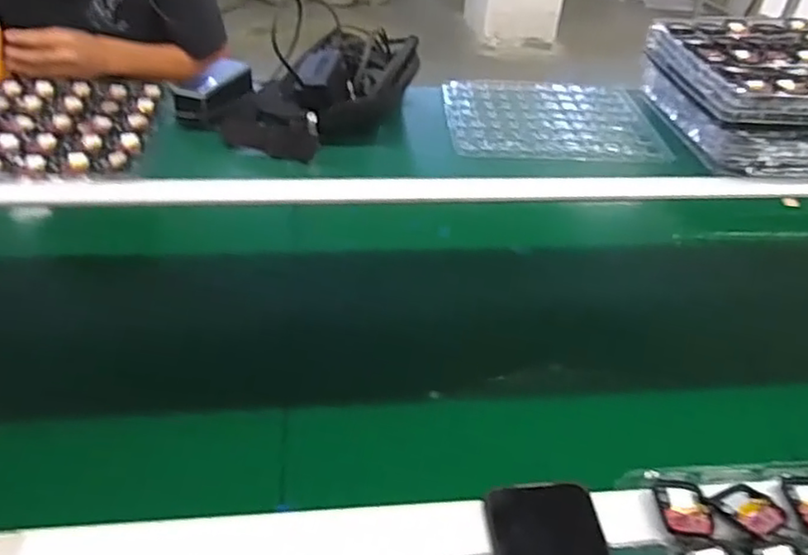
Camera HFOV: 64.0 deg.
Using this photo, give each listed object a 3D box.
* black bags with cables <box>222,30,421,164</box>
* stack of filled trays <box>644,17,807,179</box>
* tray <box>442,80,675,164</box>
[{"bbox_3d":[-0.109,-0.260,0.913,0.177,0.134,0.240,31,47,28],"label":"black bags with cables"},{"bbox_3d":[0.523,-0.263,0.950,0.272,0.129,0.285,-3,40,-8],"label":"stack of filled trays"},{"bbox_3d":[0.219,-0.241,0.979,0.302,0.021,0.273,1,40,-4],"label":"tray"}]

